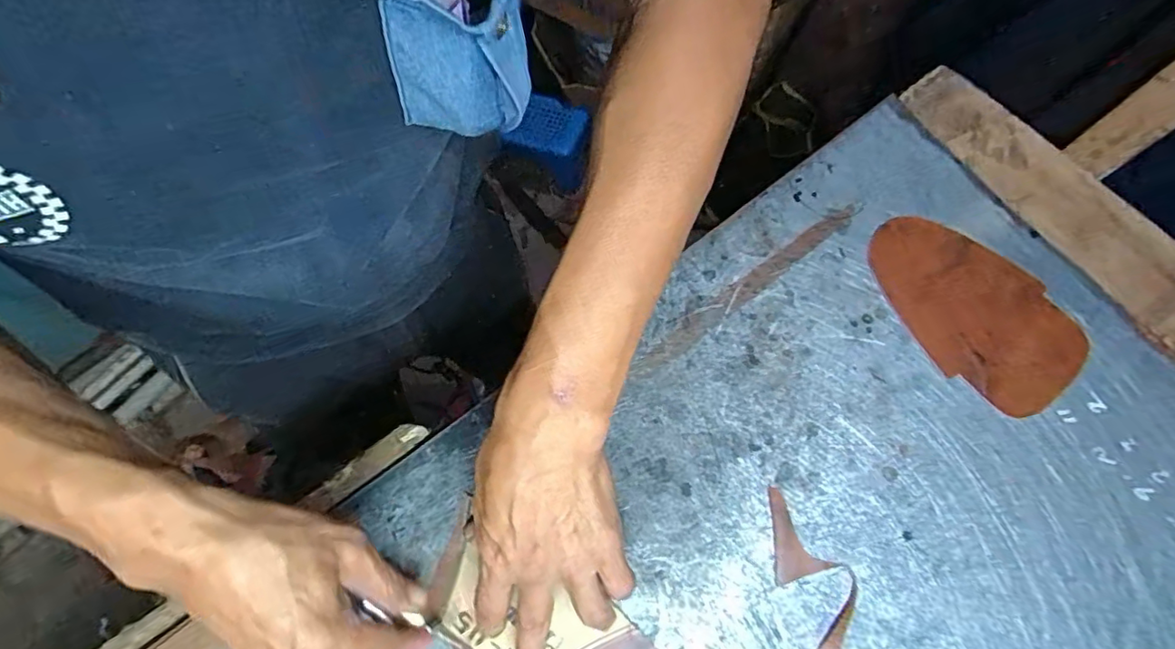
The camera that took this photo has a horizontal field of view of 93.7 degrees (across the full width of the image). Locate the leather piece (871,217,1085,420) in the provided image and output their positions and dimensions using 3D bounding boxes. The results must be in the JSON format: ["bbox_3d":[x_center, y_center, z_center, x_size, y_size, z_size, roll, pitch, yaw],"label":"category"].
[{"bbox_3d":[0.283,-0.013,0.412,0.096,0.005,0.162,-41,74,-6],"label":"leather piece"}]

